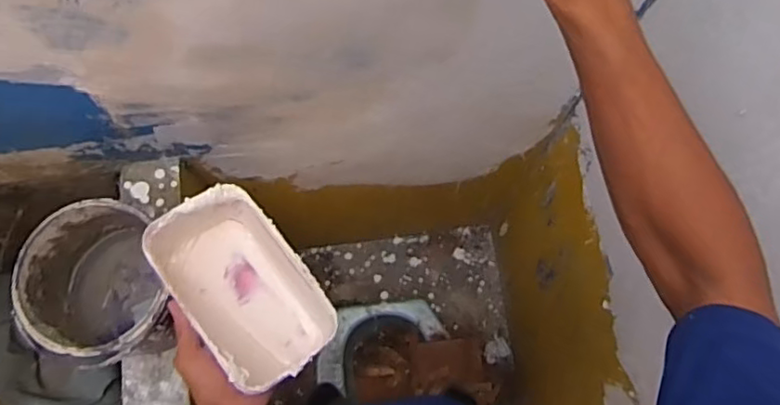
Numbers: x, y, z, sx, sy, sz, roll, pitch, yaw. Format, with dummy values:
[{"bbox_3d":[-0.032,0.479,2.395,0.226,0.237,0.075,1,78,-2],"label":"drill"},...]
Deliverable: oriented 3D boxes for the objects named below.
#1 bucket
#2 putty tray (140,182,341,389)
[{"bbox_3d":[-0.362,0.110,0.806,0.179,0.178,0.186,0,74,0],"label":"bucket"},{"bbox_3d":[-0.144,0.083,0.589,0.114,0.083,0.193,-34,79,-26],"label":"putty tray"}]

